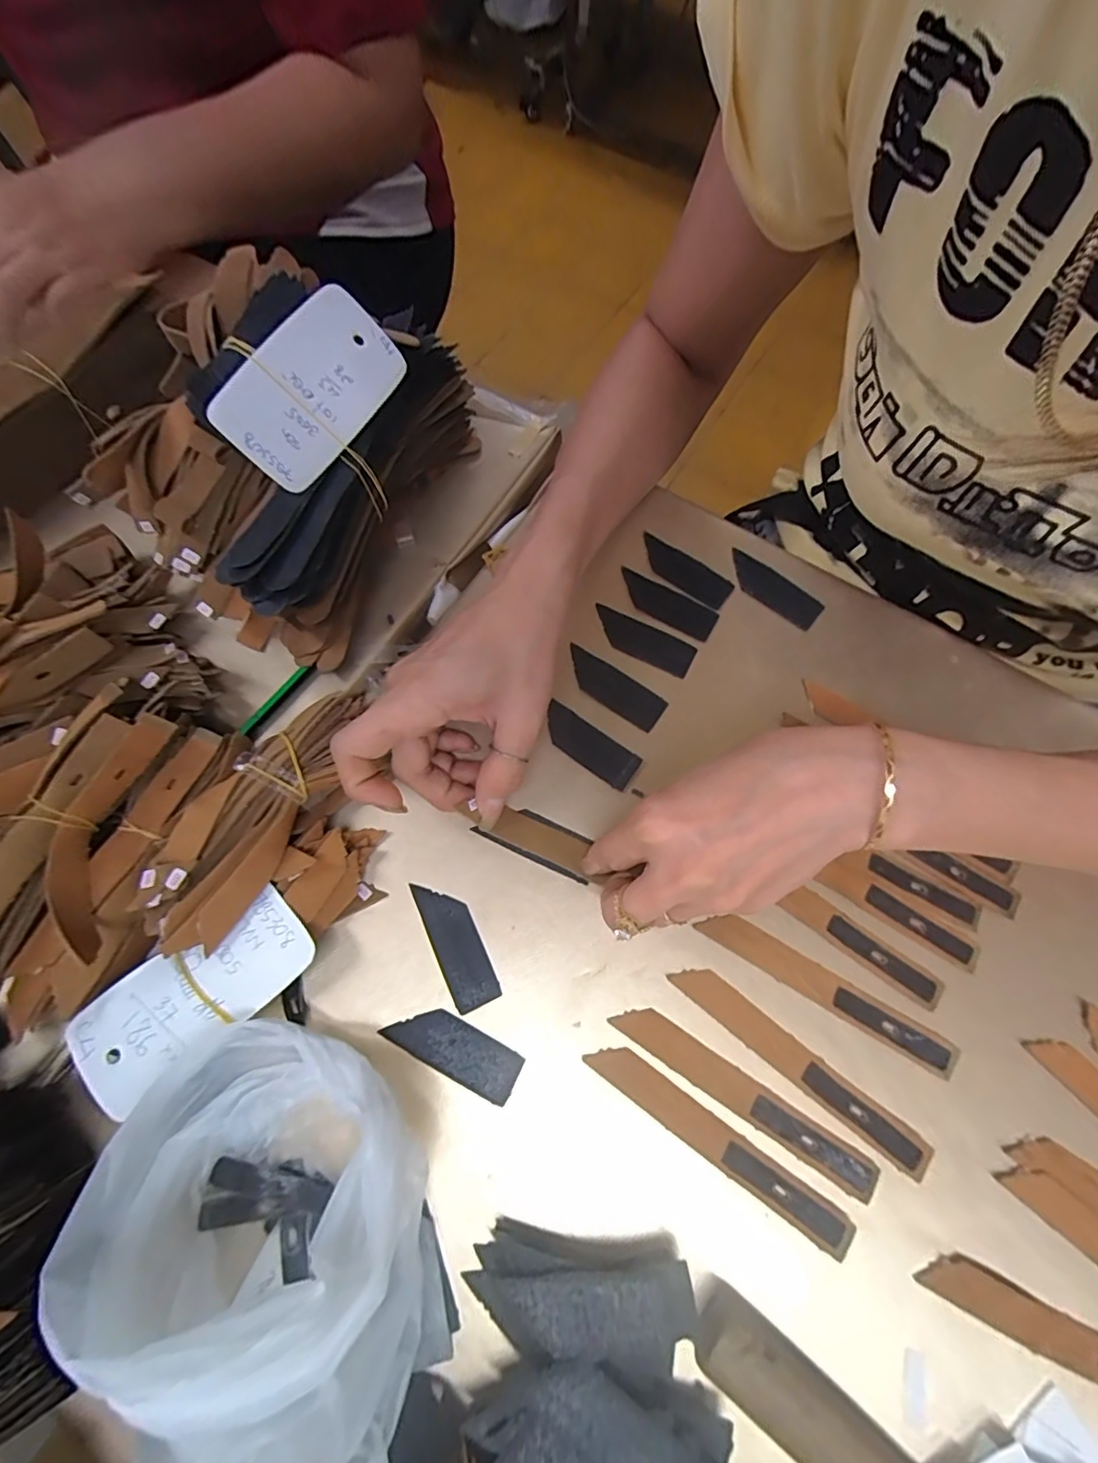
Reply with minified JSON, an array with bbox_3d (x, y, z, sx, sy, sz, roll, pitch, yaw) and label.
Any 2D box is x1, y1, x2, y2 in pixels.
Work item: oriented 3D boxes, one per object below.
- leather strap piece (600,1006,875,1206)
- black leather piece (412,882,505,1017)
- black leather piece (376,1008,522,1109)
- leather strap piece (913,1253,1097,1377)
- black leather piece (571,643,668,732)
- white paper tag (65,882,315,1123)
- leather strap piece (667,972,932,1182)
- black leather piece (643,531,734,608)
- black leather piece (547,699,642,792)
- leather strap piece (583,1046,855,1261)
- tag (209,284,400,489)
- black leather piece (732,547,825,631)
[{"bbox_3d":[0.087,0.165,0.254,0.124,0.004,0.016,31,73,11],"label":"leather strap piece"},{"bbox_3d":[-0.046,0.104,0.275,0.022,0.004,0.063,-24,71,-9],"label":"black leather piece"},{"bbox_3d":[-0.045,0.147,0.259,0.063,0.004,0.023,26,72,9],"label":"black leather piece"},{"bbox_3d":[0.214,0.247,0.223,0.122,0.005,0.017,24,72,9],"label":"leather strap piece"},{"bbox_3d":[0.037,-0.025,0.322,0.062,0.004,0.022,33,79,9],"label":"black leather piece"},{"bbox_3d":[-0.159,0.116,0.248,0.102,0.006,0.048,-39,80,-12],"label":"white paper tag"},{"bbox_3d":[0.114,0.152,0.259,0.125,0.004,0.016,37,70,15],"label":"leather strap piece"},{"bbox_3d":[0.084,-0.101,0.350,0.063,0.004,0.024,32,73,11],"label":"black leather piece"},{"bbox_3d":[0.022,0.007,0.310,0.059,0.004,0.022,35,74,12],"label":"black leather piece"},{"bbox_3d":[0.074,0.182,0.248,0.124,0.004,0.017,33,73,12],"label":"leather strap piece"},{"bbox_3d":[-0.119,-0.177,0.285,0.051,0.008,0.104,40,73,-30],"label":"tag"},{"bbox_3d":[0.138,-0.089,0.345,0.064,0.004,0.025,40,75,14],"label":"black leather piece"}]

